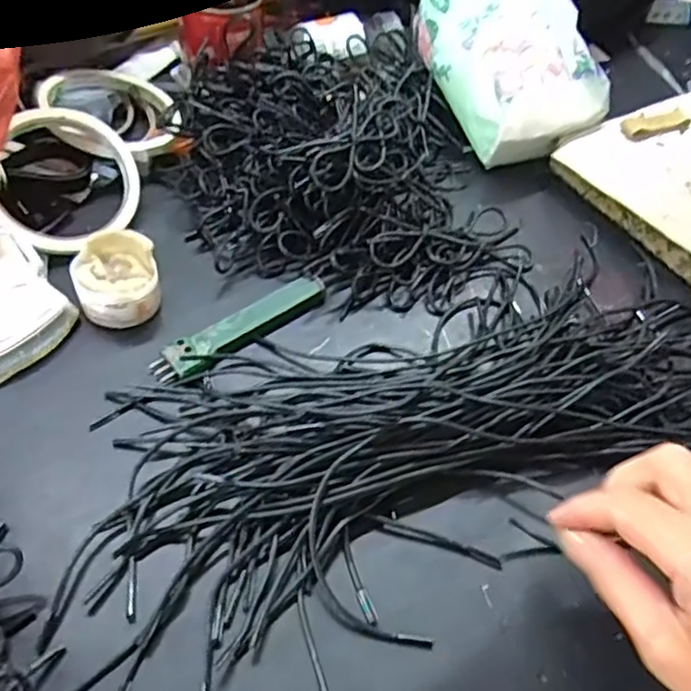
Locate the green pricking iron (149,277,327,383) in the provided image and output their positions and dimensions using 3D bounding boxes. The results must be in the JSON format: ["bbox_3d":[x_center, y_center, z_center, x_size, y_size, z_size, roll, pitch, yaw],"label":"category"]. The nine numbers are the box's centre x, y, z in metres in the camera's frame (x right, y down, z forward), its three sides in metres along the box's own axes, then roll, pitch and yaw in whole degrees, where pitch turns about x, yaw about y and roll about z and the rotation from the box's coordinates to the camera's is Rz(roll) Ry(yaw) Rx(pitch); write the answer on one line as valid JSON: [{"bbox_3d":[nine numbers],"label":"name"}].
[{"bbox_3d":[-0.057,-0.010,0.380,0.105,0.011,0.020,-27,59,-24],"label":"green pricking iron"}]

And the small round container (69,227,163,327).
[{"bbox_3d":[-0.128,-0.037,0.381,0.044,0.044,0.046,3,52,-3],"label":"small round container"}]

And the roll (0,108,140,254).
[{"bbox_3d":[-0.174,-0.101,0.417,0.092,0.013,0.092,6,76,-25],"label":"roll"}]

